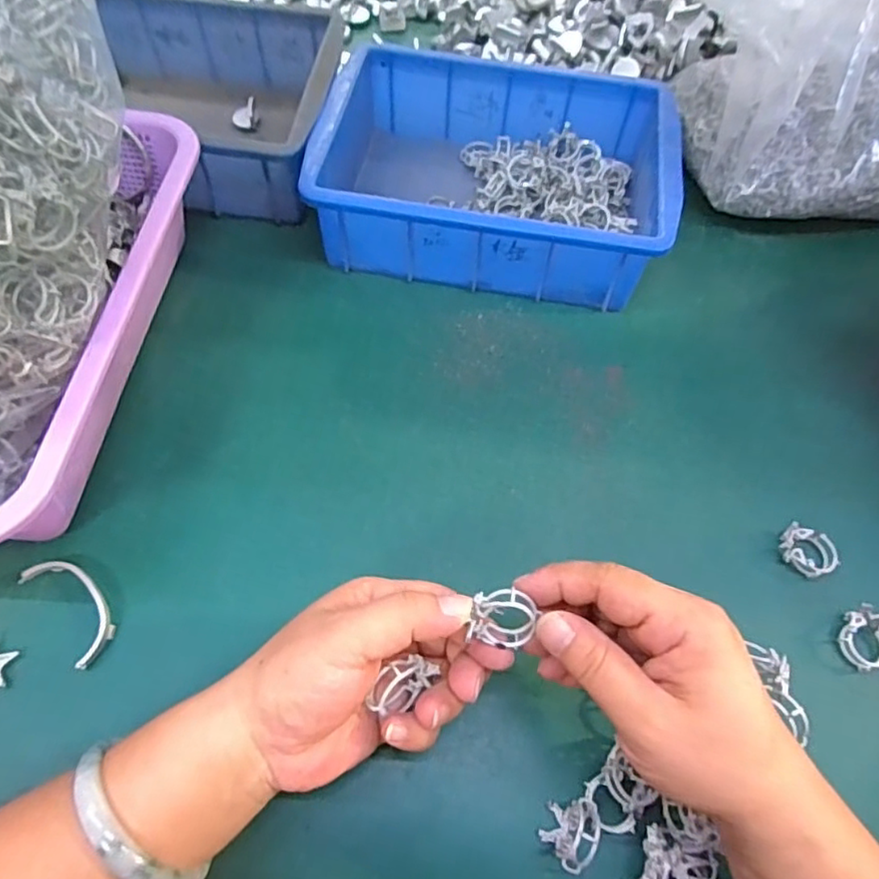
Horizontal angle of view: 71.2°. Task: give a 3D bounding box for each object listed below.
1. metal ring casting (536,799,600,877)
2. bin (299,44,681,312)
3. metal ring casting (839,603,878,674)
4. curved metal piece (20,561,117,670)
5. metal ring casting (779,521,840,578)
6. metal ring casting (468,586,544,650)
[{"bbox_3d":[0.059,0.178,0.278,0.022,0.016,0.028,14,62,4],"label":"metal ring casting"},{"bbox_3d":[0.040,-0.197,0.456,0.246,0.068,0.172,9,62,2],"label":"bin"},{"bbox_3d":[0.231,0.108,0.330,0.026,0.016,0.032,7,61,1],"label":"metal ring casting"},{"bbox_3d":[-0.193,0.087,0.322,0.026,0.007,0.065,-39,70,-21],"label":"curved metal piece"},{"bbox_3d":[0.213,0.065,0.354,0.032,0.012,0.025,15,62,5],"label":"metal ring casting"},{"bbox_3d":[0.027,0.076,0.259,0.028,0.022,0.020,11,62,3],"label":"metal ring casting"}]

